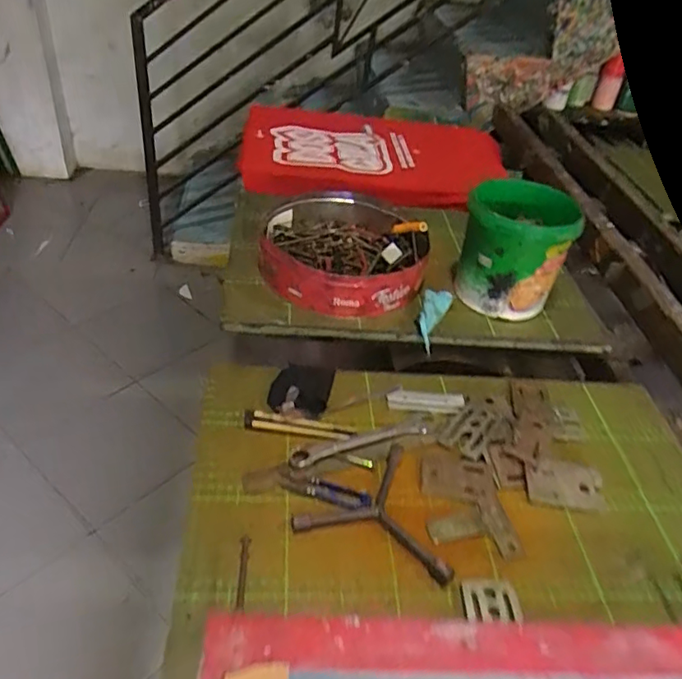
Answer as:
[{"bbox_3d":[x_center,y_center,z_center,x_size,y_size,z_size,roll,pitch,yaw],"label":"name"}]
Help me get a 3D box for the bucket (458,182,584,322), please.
[{"bbox_3d":[0.257,-0.129,0.864,0.145,0.173,0.141,6,39,-5],"label":"bucket"}]

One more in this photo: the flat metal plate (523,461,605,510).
[{"bbox_3d":[0.250,0.162,0.638,0.089,0.004,0.059,9,46,-4],"label":"flat metal plate"}]

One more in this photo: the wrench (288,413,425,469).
[{"bbox_3d":[0.026,0.116,0.655,0.177,0.009,0.029,-13,44,-25],"label":"wrench"}]

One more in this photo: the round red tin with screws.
[{"bbox_3d":[0.004,-0.142,0.907,0.249,0.074,0.268,6,39,-5],"label":"round red tin with screws"}]

